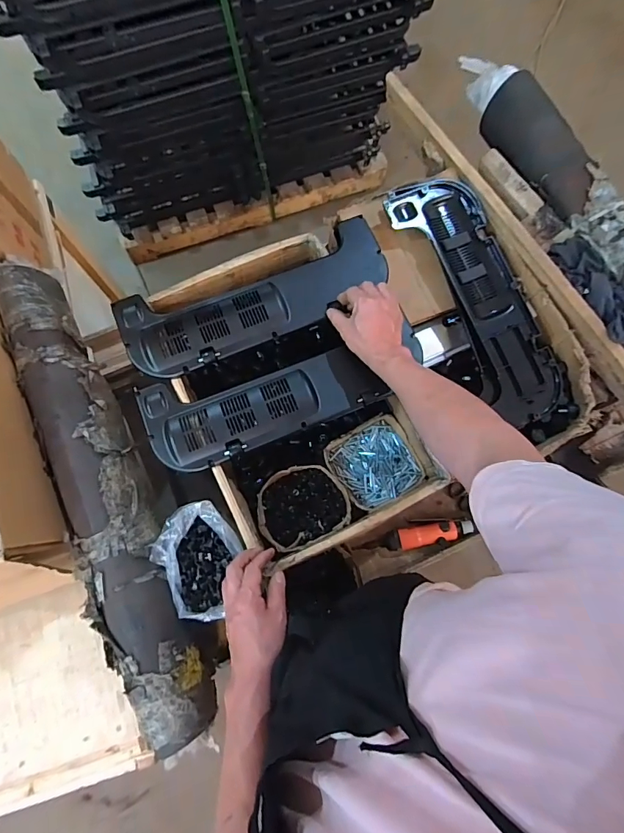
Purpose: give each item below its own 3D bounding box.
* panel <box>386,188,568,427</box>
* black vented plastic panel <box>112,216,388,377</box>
[{"bbox_3d":[0.327,-0.227,0.808,0.178,0.072,0.509,-27,80,-6],"label":"panel"},{"bbox_3d":[-0.096,-0.210,0.772,0.476,0.060,0.167,-25,79,-11],"label":"black vented plastic panel"}]

